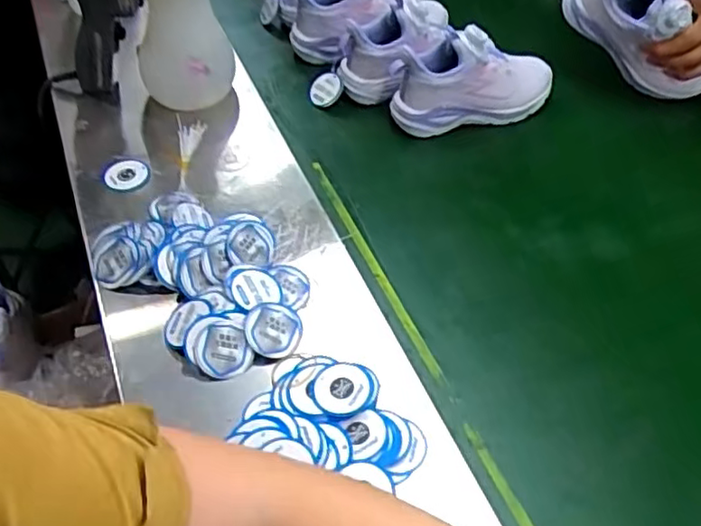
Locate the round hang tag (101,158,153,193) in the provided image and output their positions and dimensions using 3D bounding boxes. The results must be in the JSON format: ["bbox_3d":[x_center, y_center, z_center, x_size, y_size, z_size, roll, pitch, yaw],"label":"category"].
[{"bbox_3d":[-0.233,-0.094,0.676,0.046,0.007,0.044,1,50,-1],"label":"round hang tag"}]

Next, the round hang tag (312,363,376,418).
[{"bbox_3d":[-0.005,0.102,0.529,0.052,0.009,0.044,-36,68,-24],"label":"round hang tag"}]

